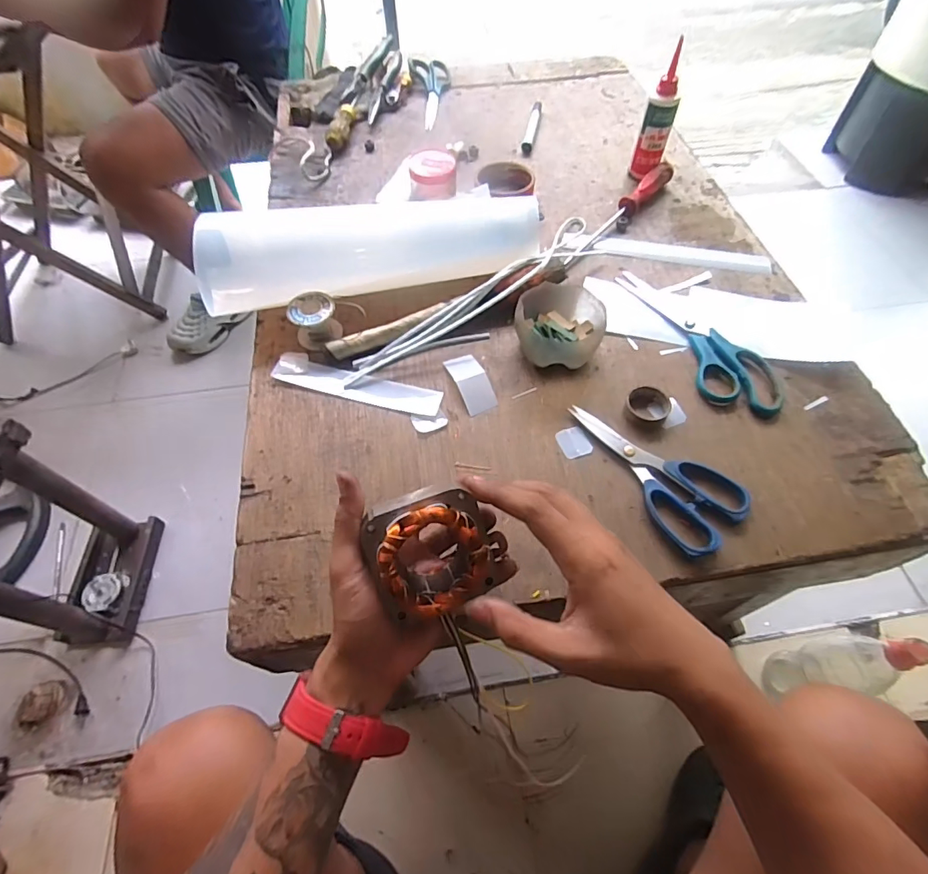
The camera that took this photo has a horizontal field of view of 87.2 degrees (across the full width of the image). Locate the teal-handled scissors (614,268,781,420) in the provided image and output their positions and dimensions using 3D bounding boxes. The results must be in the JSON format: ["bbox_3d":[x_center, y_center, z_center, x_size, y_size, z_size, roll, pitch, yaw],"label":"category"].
[{"bbox_3d":[0.260,-0.115,0.541,0.079,0.011,0.233,-18,60,-10],"label":"teal-handled scissors"}]

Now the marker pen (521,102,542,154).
[{"bbox_3d":[0.111,-0.502,0.785,0.017,0.014,0.145,10,59,7],"label":"marker pen"}]

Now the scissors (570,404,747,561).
[{"bbox_3d":[0.173,0.023,0.452,0.082,0.015,0.176,-33,63,-18],"label":"scissors"}]

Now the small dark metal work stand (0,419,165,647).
[{"bbox_3d":[-0.743,0.196,0.865,0.135,0.459,0.250,-4,58,-2],"label":"small dark metal work stand"}]

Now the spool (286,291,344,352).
[{"bbox_3d":[-0.163,-0.127,0.537,0.051,0.045,0.045,-26,62,-15],"label":"spool"}]

